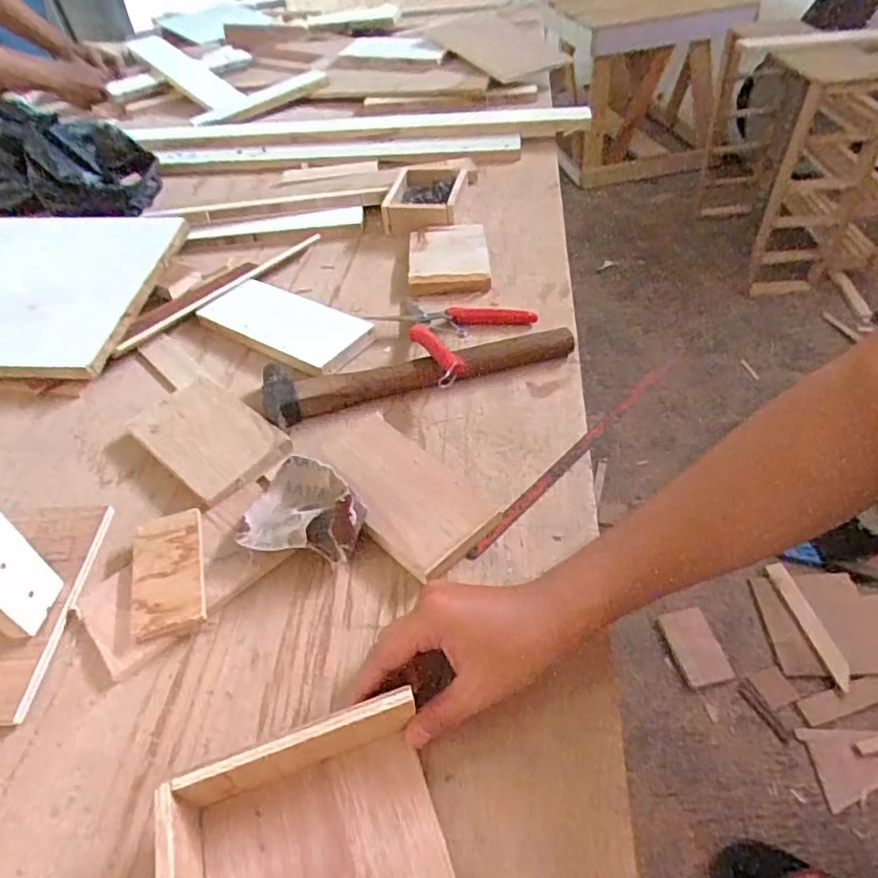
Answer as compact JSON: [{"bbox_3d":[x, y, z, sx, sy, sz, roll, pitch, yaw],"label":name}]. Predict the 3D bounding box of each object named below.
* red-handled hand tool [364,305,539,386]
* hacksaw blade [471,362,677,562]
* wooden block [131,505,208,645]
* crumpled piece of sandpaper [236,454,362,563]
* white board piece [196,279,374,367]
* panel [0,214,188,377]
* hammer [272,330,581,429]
[{"bbox_3d":[0.021,-0.124,0.632,0.149,0.022,0.155,-30,51,-21],"label":"red-handled hand tool"},{"bbox_3d":[0.120,0.009,0.522,0.011,0.005,0.282,32,57,31],"label":"hacksaw blade"},{"bbox_3d":[-0.202,0.099,0.453,0.051,0.015,0.099,-16,47,-10],"label":"wooden block"},{"bbox_3d":[-0.101,0.046,0.464,0.096,0.029,0.083,5,47,11],"label":"crumpled piece of sandpaper"},{"bbox_3d":[-0.172,-0.131,0.669,0.186,0.021,0.080,24,53,26],"label":"white board piece"},{"bbox_3d":[-0.584,-0.181,0.727,0.496,0.033,0.273,2,57,4],"label":"panel"},{"bbox_3d":[-0.020,-0.077,0.600,0.304,0.031,0.075,-14,47,-8],"label":"hammer"}]

